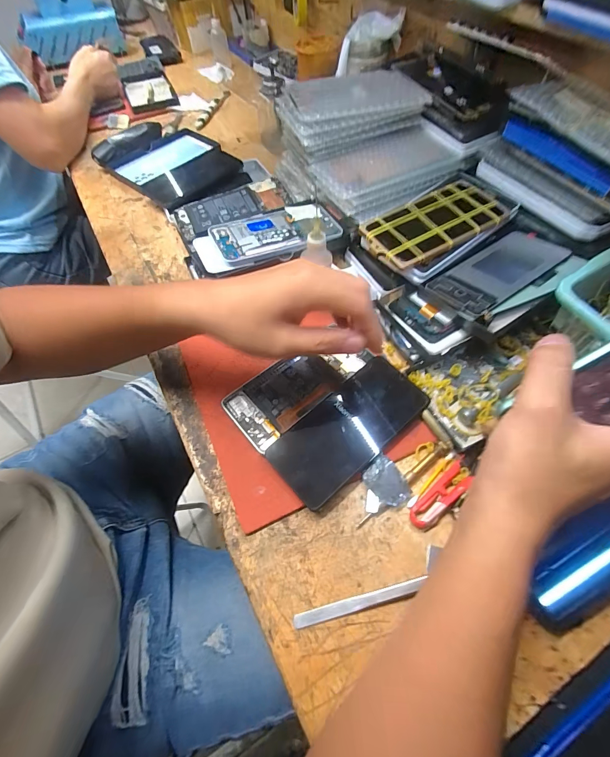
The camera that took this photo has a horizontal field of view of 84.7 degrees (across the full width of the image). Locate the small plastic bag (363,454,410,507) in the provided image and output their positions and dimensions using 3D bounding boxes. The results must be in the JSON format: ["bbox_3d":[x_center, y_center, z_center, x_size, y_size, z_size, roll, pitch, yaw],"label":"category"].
[{"bbox_3d":[0.073,0.094,0.298,0.031,0.010,0.043,-30,63,-15],"label":"small plastic bag"}]

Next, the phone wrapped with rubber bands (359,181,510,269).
[{"bbox_3d":[0.153,-0.184,0.397,0.164,0.023,0.088,-24,61,-12],"label":"phone wrapped with rubber bands"}]

